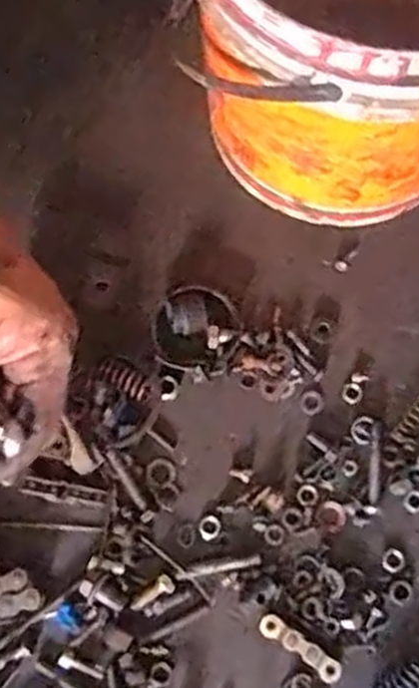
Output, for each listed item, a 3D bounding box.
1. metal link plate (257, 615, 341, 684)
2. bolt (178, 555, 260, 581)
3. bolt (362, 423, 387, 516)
[{"bbox_3d":[0.049,0.165,0.432,0.050,0.007,0.012,33,72,12],"label":"metal link plate"},{"bbox_3d":[0.005,0.125,0.448,0.047,0.004,0.006,-10,69,-4],"label":"bolt"},{"bbox_3d":[0.096,0.072,0.463,0.008,0.005,0.052,10,69,4],"label":"bolt"}]

